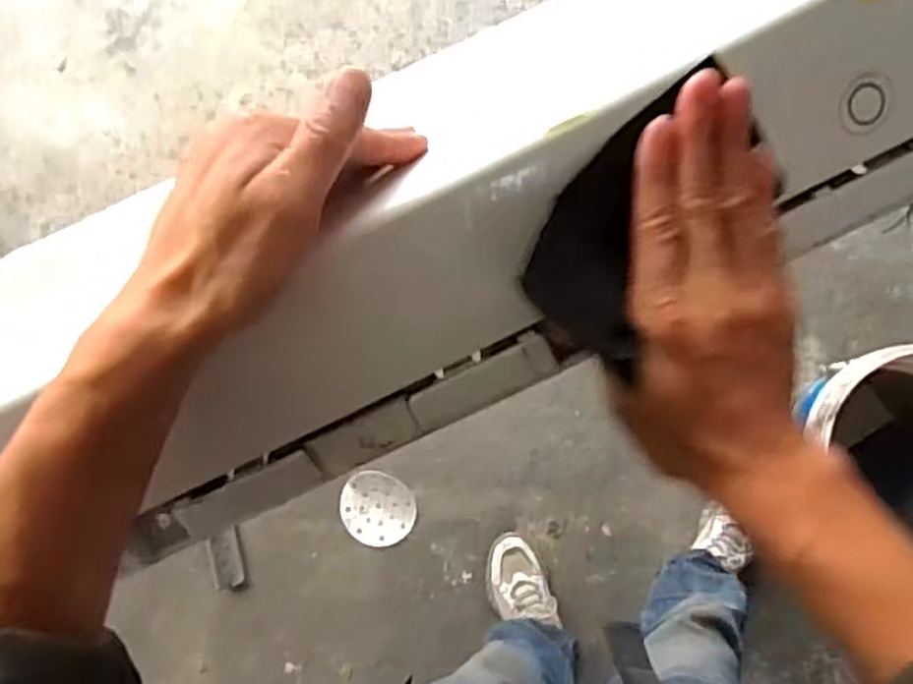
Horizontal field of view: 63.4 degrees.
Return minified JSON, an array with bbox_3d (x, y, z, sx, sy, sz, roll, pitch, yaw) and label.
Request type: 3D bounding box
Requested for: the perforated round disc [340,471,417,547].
[{"bbox_3d":[-0.154,0.324,1.433,0.145,0.012,0.135,-1,84,7],"label":"perforated round disc"}]

